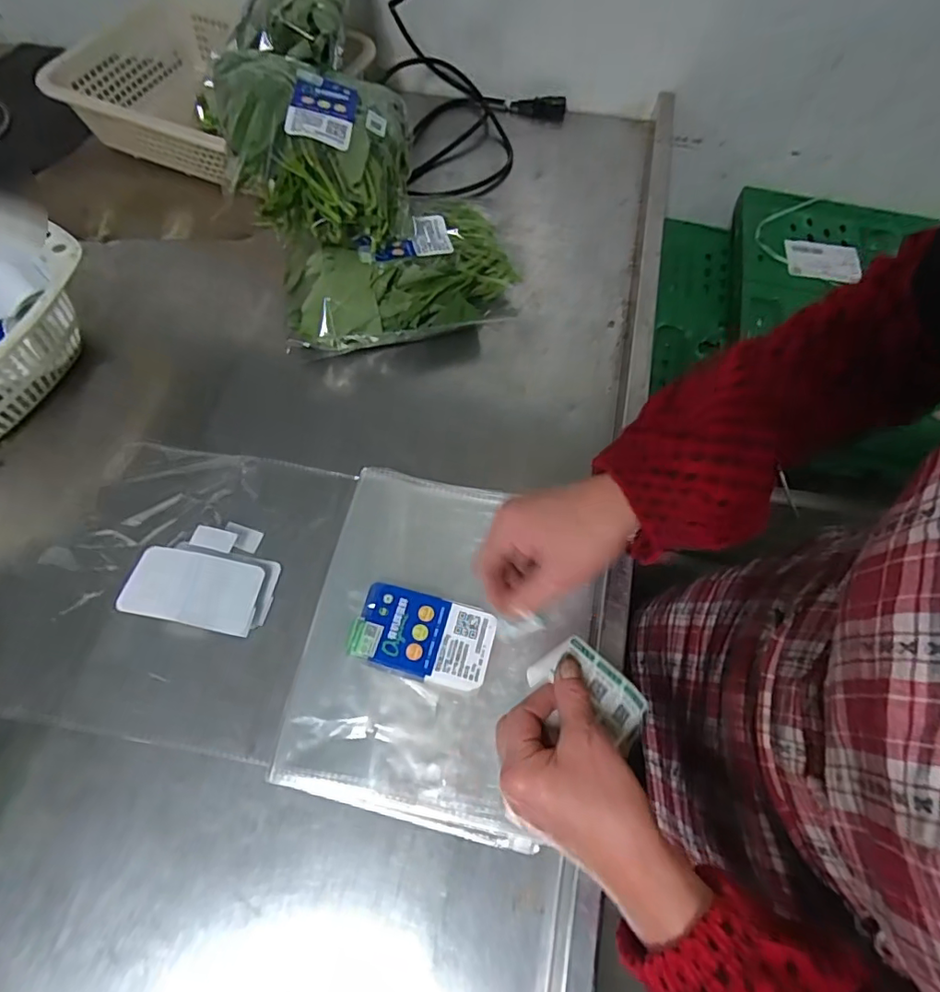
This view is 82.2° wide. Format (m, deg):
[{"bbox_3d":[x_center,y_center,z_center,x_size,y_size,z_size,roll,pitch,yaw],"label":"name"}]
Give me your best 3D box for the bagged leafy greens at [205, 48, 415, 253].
[{"bbox_3d":[-0.156,-0.355,0.554,0.196,0.089,0.201,-9,65,-5],"label":"bagged leafy greens"}]

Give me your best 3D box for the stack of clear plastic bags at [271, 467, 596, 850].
[{"bbox_3d":[-0.020,0.110,0.433,0.207,0.020,0.262,10,65,6],"label":"stack of clear plastic bags"}]

